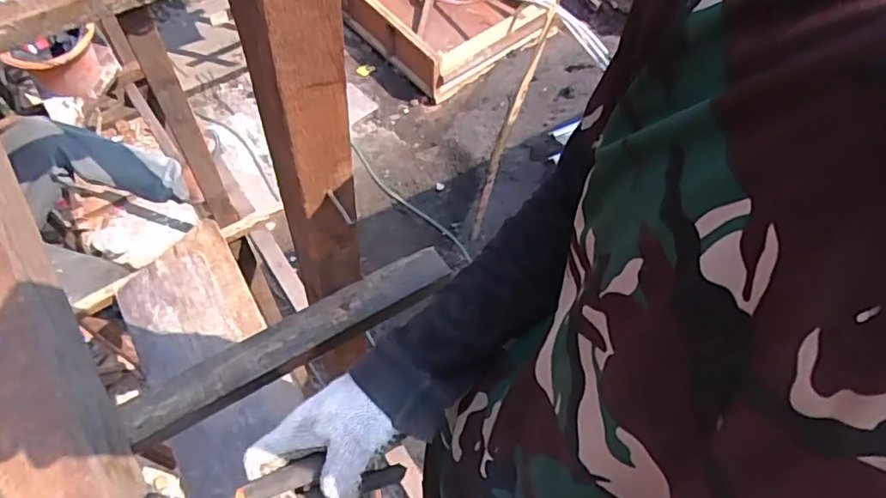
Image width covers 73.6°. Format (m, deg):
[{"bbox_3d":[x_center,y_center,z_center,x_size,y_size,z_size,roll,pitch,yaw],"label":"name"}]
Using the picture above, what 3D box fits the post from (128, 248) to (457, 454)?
[{"bbox_3d":[-0.159,0.100,0.658,0.367,0.035,0.050,-27,64,-17],"label":"post"}]

